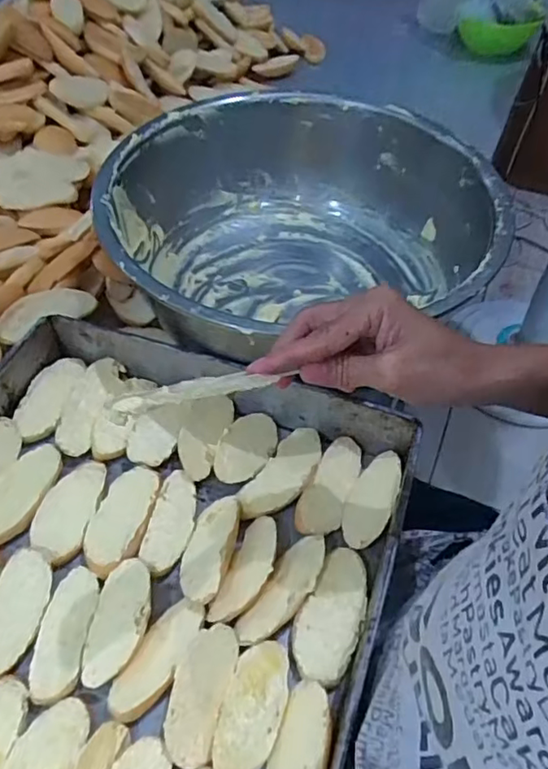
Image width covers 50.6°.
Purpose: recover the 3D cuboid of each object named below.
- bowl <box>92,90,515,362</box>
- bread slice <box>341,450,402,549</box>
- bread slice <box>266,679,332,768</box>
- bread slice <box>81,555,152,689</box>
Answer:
[{"bbox_3d":[0.021,-0.159,0.629,0.375,0.145,0.375,2,51,-3],"label":"bowl"},{"bbox_3d":[0.082,0.094,0.485,0.037,0.008,0.094,10,49,27],"label":"bread slice"},{"bbox_3d":[0.018,0.233,0.362,0.042,0.008,0.089,-11,38,36],"label":"bread slice"},{"bbox_3d":[-0.111,0.169,0.416,0.040,0.010,0.085,9,51,3],"label":"bread slice"}]

